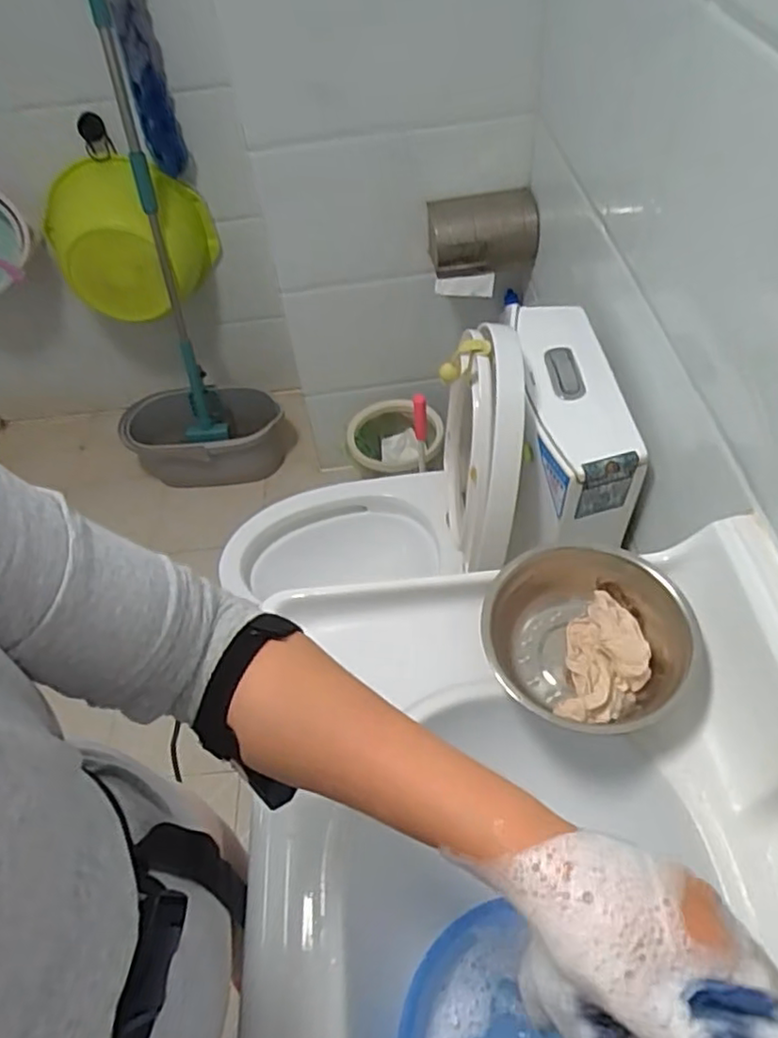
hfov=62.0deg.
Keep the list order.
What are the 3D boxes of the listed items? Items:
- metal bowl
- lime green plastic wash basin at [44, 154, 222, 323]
[{"bbox_3d":[0.190,0.113,0.628,0.170,0.075,0.175,-3,51,4],"label":"metal bowl"},{"bbox_3d":[-0.641,-0.690,1.577,0.347,0.310,0.239,6,52,10],"label":"lime green plastic wash basin"}]

